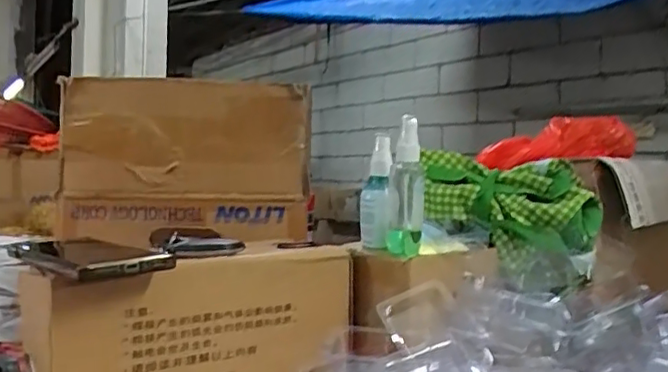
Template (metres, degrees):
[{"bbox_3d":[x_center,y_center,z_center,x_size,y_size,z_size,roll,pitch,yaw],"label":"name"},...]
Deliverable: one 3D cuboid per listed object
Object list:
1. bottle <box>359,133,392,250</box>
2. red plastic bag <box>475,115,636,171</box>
[{"bbox_3d":[0.043,0.005,0.636,0.030,0.115,0.038,2,1,3],"label":"bottle"},{"bbox_3d":[0.291,-0.055,0.821,0.198,0.071,0.047,2,2,17],"label":"red plastic bag"}]

